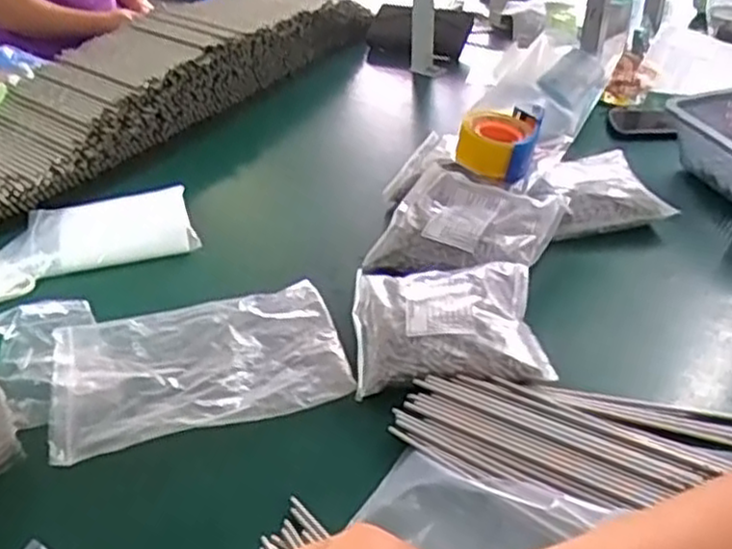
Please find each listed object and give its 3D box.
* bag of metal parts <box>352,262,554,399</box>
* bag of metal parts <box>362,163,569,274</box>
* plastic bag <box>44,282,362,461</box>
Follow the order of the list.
[{"bbox_3d":[0.088,0.043,0.816,0.197,0.035,0.181,-2,35,0],"label":"bag of metal parts"},{"bbox_3d":[0.127,-0.059,0.951,0.195,0.062,0.174,15,39,23],"label":"bag of metal parts"},{"bbox_3d":[-0.174,0.092,0.798,0.290,0.024,0.185,-12,37,-14],"label":"plastic bag"}]

